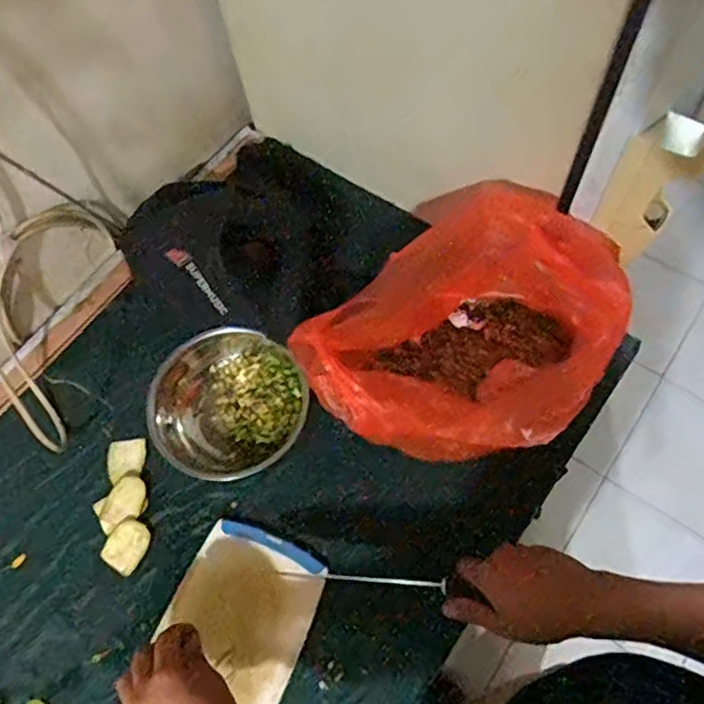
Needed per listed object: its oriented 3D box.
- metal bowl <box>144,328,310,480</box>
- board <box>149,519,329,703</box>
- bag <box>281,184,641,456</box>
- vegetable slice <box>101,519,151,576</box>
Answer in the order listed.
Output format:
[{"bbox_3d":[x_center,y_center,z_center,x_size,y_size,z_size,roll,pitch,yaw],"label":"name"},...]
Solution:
[{"bbox_3d":[-0.148,0.050,0.729,0.176,0.058,0.179,-1,66,3],"label":"metal bowl"},{"bbox_3d":[-0.127,0.300,0.651,0.143,0.015,0.222,23,72,4],"label":"board"},{"bbox_3d":[0.121,-0.030,0.643,0.267,0.183,0.337,32,72,16],"label":"bag"},{"bbox_3d":[-0.250,0.216,0.697,0.044,0.011,0.053,32,72,16],"label":"vegetable slice"}]

